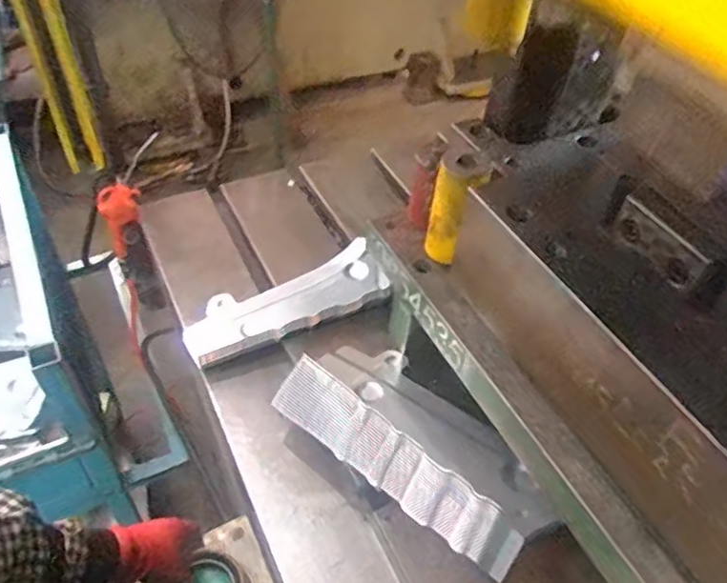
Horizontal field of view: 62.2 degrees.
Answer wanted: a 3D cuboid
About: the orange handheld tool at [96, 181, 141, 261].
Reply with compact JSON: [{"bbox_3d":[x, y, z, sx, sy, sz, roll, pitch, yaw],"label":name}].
[{"bbox_3d":[-0.389,-0.115,0.979,0.064,0.125,0.030,-12,49,-16],"label":"orange handheld tool"}]

